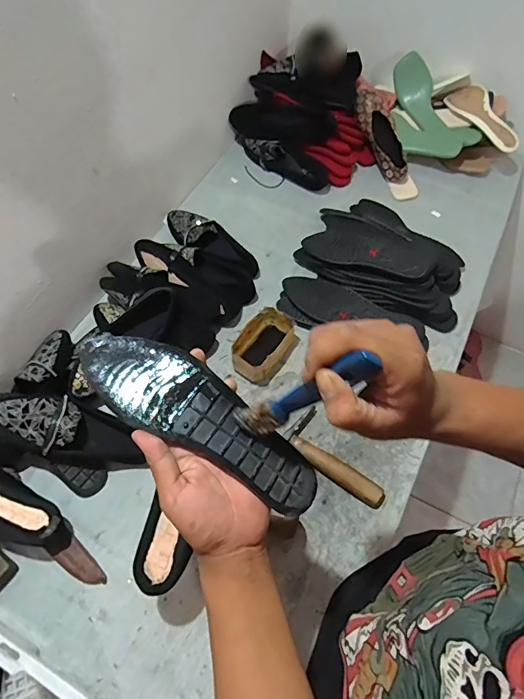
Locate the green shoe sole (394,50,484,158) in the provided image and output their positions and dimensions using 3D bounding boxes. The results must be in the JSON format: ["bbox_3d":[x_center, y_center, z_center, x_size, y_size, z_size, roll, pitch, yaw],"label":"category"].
[{"bbox_3d":[0.381,-0.566,1.074,0.142,0.074,0.264,-21,80,-12],"label":"green shoe sole"}]

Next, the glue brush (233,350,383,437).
[{"bbox_3d":[0.027,0.037,0.344,0.027,0.163,0.021,18,59,-24],"label":"glue brush"}]

